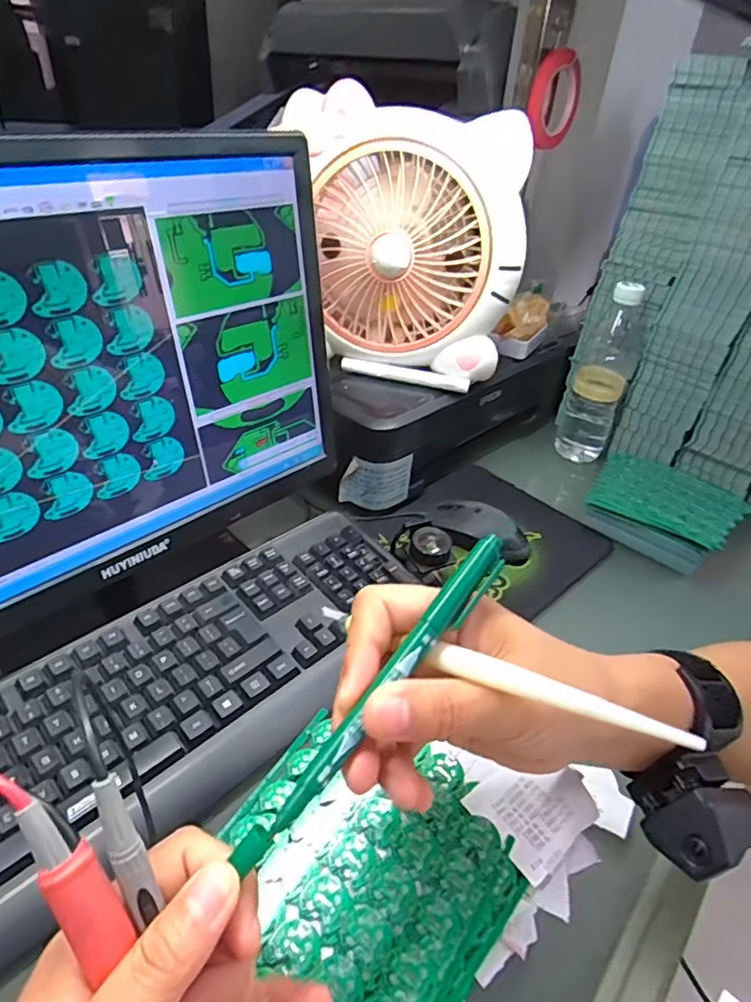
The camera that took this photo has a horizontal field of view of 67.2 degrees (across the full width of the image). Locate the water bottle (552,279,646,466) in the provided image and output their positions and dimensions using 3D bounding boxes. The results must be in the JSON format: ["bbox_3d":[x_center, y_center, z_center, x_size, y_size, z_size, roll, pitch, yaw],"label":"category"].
[{"bbox_3d":[0.293,-0.163,0.727,0.064,0.222,0.075,20,39,18],"label":"water bottle"}]

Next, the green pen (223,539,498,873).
[{"bbox_3d":[0.004,0.069,0.209,0.010,0.014,0.144,31,65,30],"label":"green pen"}]

